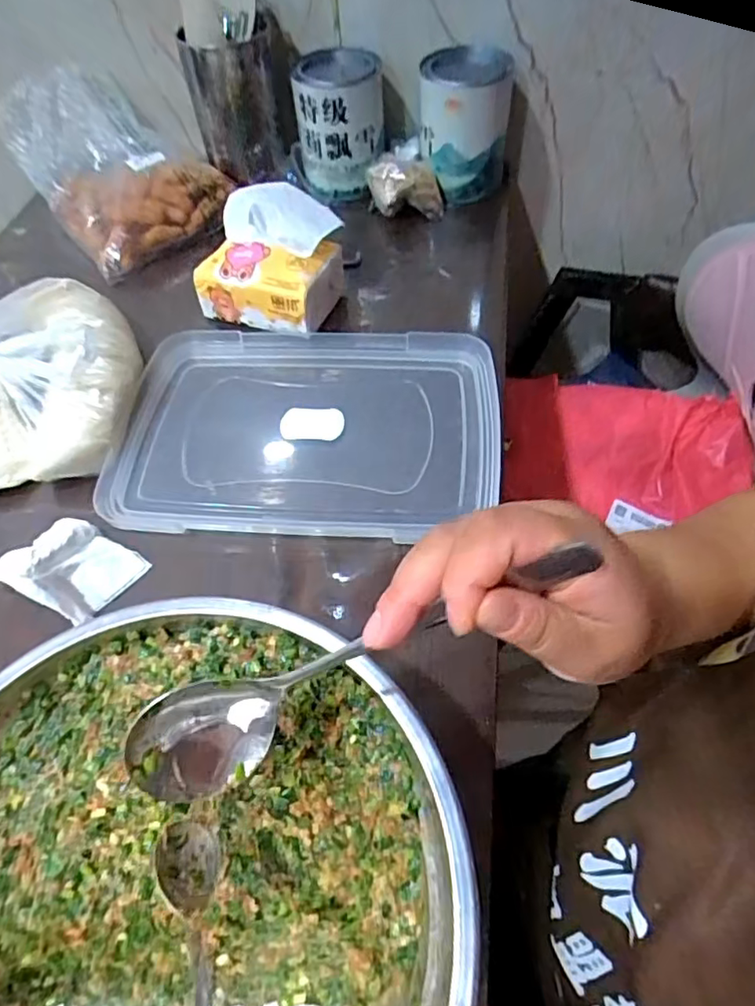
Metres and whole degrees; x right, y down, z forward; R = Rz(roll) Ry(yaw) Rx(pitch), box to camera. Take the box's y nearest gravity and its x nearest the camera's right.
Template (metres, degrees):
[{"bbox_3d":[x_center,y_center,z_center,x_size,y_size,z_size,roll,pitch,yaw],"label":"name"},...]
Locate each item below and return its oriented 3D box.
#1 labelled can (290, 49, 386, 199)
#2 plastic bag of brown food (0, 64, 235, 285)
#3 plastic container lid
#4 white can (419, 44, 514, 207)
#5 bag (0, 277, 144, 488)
[{"bbox_3d":[-0.042,-0.438,0.685,0.096,0.115,0.107,-3,55,2],"label":"labelled can"},{"bbox_3d":[-0.303,-0.398,0.683,0.176,0.105,0.258,-33,59,-18],"label":"plastic bag of brown food"},{"bbox_3d":[-0.057,-0.063,0.496,0.304,0.027,0.210,2,55,5],"label":"plastic container lid"},{"bbox_3d":[0.097,-0.426,0.665,0.094,0.122,0.107,3,55,6],"label":"white can"},{"bbox_3d":[-0.295,-0.108,0.504,0.165,0.072,0.200,-8,55,-2],"label":"bag"}]

